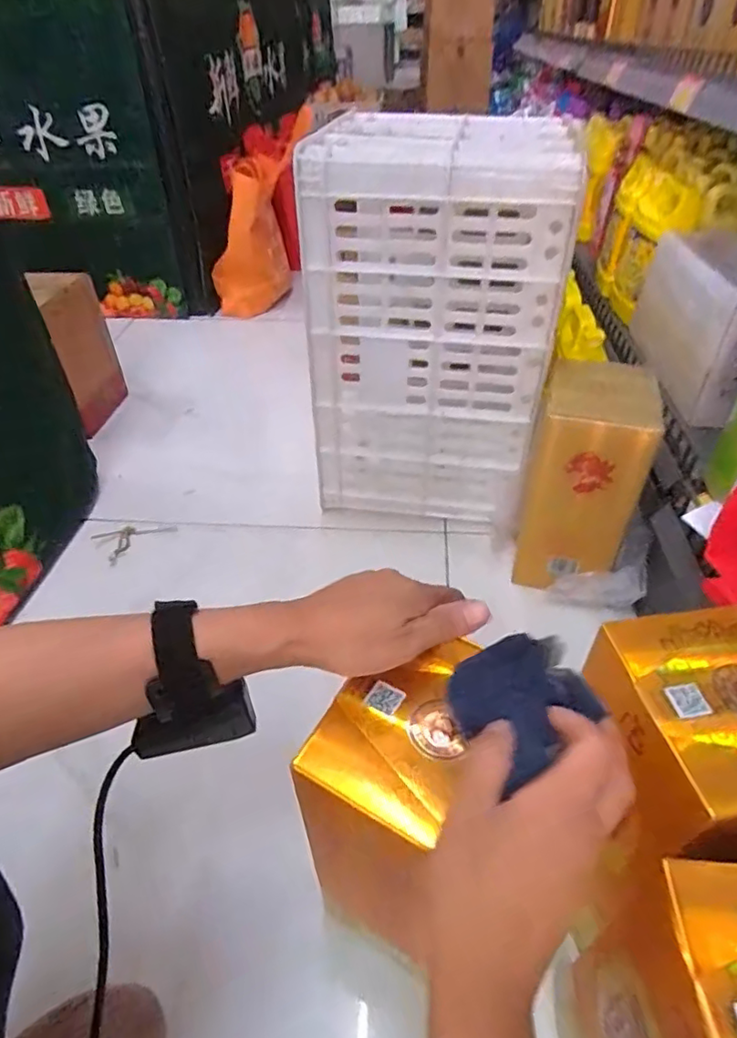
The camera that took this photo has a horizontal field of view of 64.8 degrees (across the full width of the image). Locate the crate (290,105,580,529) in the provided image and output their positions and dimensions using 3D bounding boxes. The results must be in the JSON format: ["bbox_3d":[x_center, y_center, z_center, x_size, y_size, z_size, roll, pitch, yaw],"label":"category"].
[{"bbox_3d":[0.093,-0.253,0.849,0.304,0.528,0.223,5,42,7],"label":"crate"}]

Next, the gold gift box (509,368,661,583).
[{"bbox_3d":[0.275,-0.052,0.759,0.125,0.256,0.145,8,42,11],"label":"gold gift box"}]

